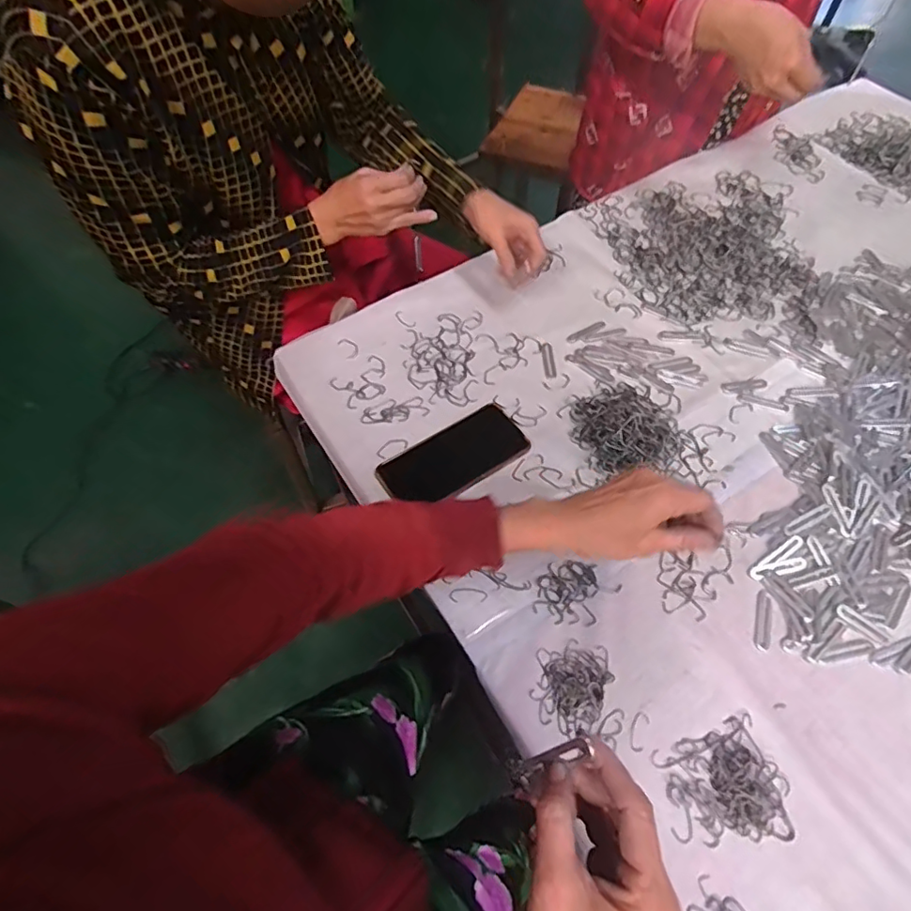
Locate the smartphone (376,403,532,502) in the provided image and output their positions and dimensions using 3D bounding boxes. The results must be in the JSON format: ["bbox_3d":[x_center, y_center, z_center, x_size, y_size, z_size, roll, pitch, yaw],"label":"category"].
[{"bbox_3d":[-0.002,0.003,0.621,0.164,0.007,0.081,-30,64,-16],"label":"smartphone"}]

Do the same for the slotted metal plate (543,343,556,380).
[{"bbox_3d":[0.121,-0.121,0.699,0.012,0.005,0.054,-2,60,0],"label":"slotted metal plate"}]

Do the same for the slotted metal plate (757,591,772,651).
[{"bbox_3d":[0.299,0.159,0.526,0.012,0.004,0.058,17,61,10],"label":"slotted metal plate"}]

